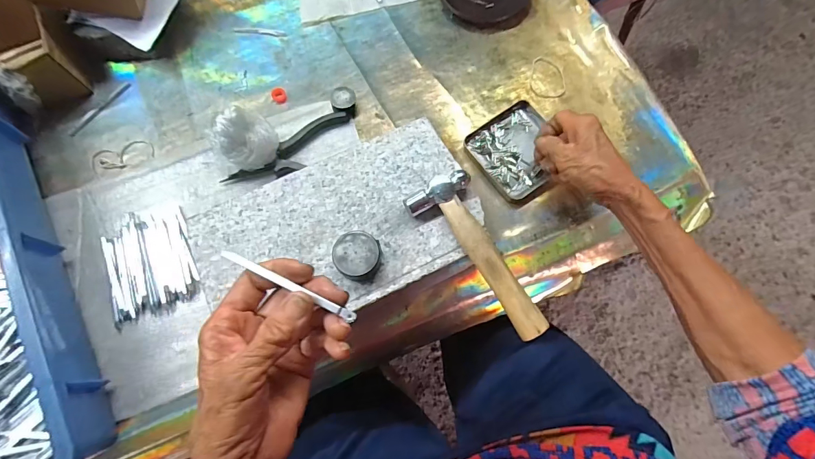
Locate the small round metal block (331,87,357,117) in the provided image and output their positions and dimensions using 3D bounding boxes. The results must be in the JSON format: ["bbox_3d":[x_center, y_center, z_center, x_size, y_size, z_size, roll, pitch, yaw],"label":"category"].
[{"bbox_3d":[-0.075,-0.153,0.460,0.030,0.018,0.027,20,73,7],"label":"small round metal block"}]

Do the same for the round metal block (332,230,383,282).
[{"bbox_3d":[-0.041,0.022,0.317,0.037,0.024,0.037,-9,72,-2],"label":"round metal block"}]

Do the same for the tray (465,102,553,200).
[{"bbox_3d":[0.130,-0.092,0.446,0.099,0.011,0.099,-33,71,-12],"label":"tray"}]

